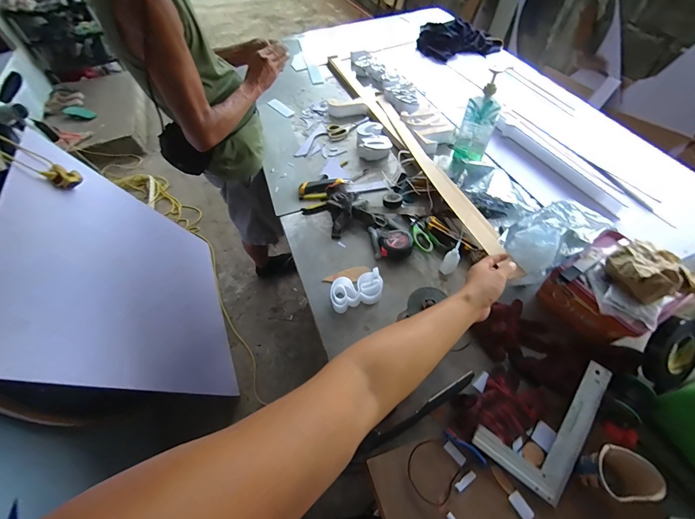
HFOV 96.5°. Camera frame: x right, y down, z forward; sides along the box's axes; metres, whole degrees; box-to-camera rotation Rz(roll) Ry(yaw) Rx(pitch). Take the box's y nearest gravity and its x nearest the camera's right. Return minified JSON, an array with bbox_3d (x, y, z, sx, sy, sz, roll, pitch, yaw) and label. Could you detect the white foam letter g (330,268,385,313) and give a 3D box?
[{"bbox_3d":[0.021,0.073,0.736,0.127,0.038,0.074,-17,56,-8],"label":"white foam letter g"}]

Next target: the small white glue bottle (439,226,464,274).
[{"bbox_3d":[0.252,-0.014,0.736,0.029,0.144,0.035,37,65,25],"label":"small white glue bottle"}]

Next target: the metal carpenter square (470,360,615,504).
[{"bbox_3d":[0.360,0.271,0.558,0.146,0.014,0.260,38,72,17],"label":"metal carpenter square"}]

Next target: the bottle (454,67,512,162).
[{"bbox_3d":[0.374,-0.394,0.882,0.092,0.270,0.061,18,58,15],"label":"bottle"}]

